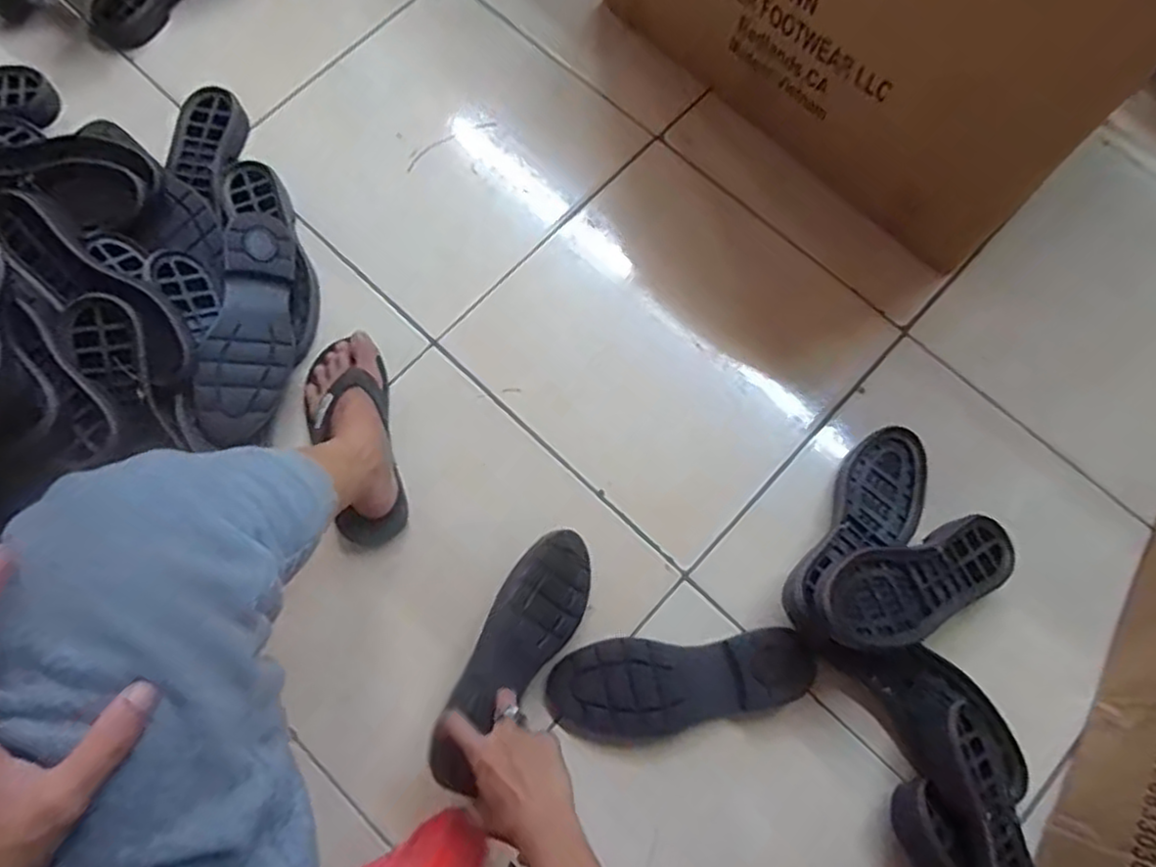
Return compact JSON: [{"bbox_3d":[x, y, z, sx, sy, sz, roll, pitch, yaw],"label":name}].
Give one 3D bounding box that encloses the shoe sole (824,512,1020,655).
[{"bbox_3d":[0.338,0.146,0.699,0.249,0.029,0.091,-13,70,-26],"label":"shoe sole"}]

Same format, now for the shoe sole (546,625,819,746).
[{"bbox_3d":[0.104,0.257,0.717,0.259,0.030,0.098,-4,75,-1],"label":"shoe sole"}]

